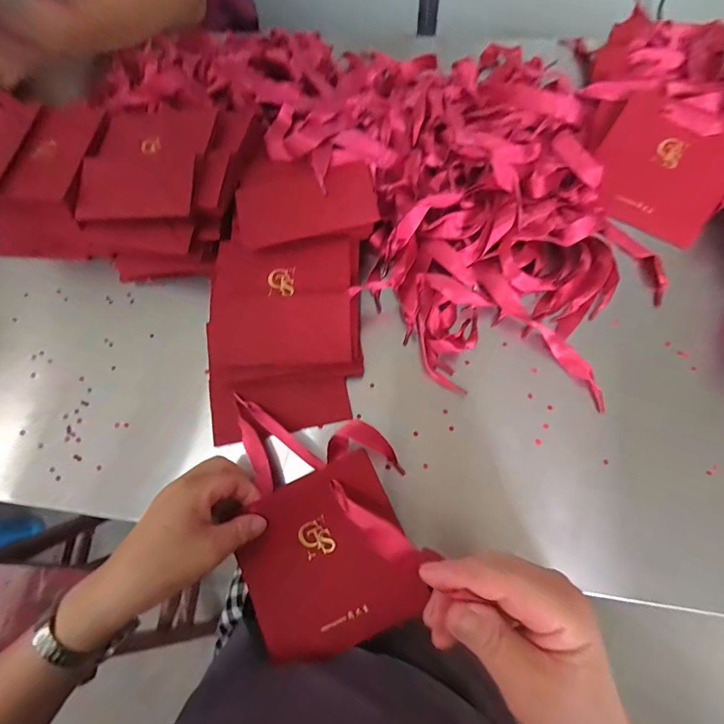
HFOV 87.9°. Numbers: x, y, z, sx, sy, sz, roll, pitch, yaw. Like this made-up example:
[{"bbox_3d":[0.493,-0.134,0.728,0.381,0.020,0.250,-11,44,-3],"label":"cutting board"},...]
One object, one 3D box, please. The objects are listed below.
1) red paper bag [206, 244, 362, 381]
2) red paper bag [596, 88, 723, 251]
[{"bbox_3d":[-0.075,-0.056,0.381,0.149,0.021,0.139,-2,80,-5],"label":"red paper bag"},{"bbox_3d":[0.346,-0.223,0.432,0.139,0.009,0.134,31,103,13],"label":"red paper bag"}]

